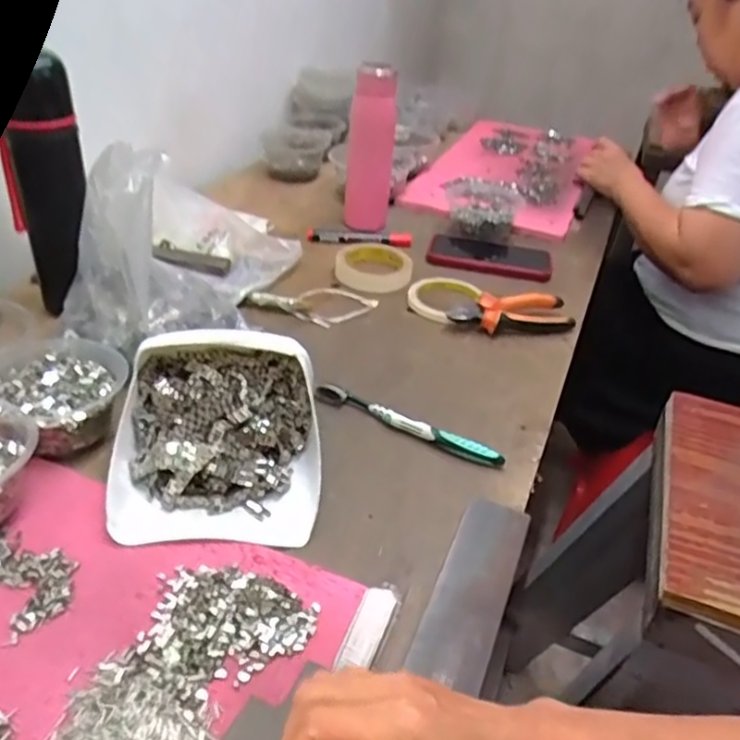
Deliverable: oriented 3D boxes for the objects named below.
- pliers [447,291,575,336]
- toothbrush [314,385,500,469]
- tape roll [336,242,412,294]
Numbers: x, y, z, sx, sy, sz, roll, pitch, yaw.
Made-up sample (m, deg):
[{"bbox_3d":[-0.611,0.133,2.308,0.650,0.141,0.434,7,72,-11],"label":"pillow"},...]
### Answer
[{"bbox_3d":[0.168,-0.066,0.770,0.141,0.031,0.054,-5,36,-15],"label":"pliers"},{"bbox_3d":[0.031,0.049,0.601,0.183,0.018,0.015,22,37,21],"label":"toothbrush"},{"bbox_3d":[0.006,-0.136,0.855,0.092,0.020,0.096,12,35,9],"label":"tape roll"}]

